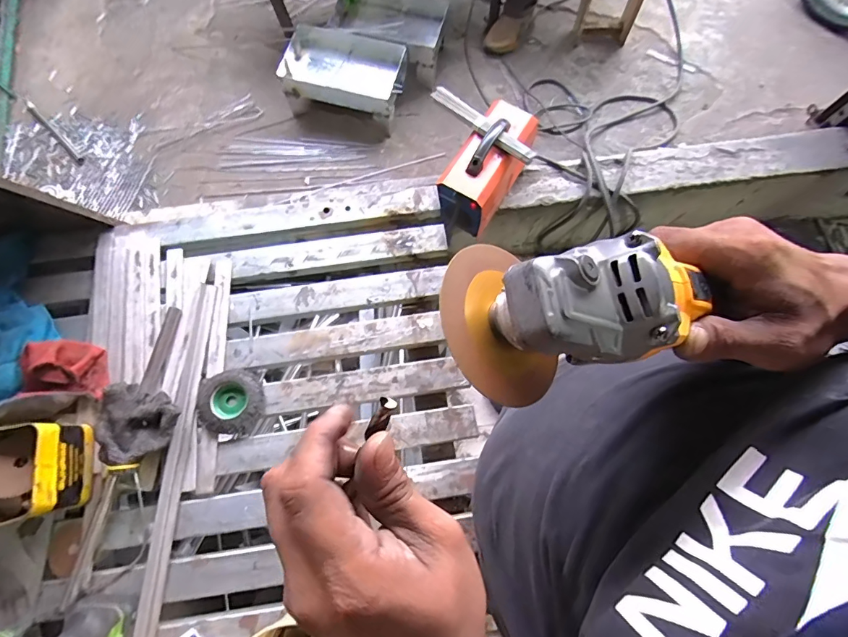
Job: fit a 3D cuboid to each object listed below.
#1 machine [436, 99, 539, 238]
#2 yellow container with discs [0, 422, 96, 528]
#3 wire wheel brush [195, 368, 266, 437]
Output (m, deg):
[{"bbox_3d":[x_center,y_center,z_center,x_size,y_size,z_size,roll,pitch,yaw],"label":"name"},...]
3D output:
[{"bbox_3d":[0.176,-0.409,1.215,0.158,0.207,0.291,29,76,8],"label":"machine"},{"bbox_3d":[-0.541,0.209,0.592,0.134,0.080,0.120,-11,75,-3],"label":"yellow container with discs"},{"bbox_3d":[-0.291,0.125,0.657,0.095,0.026,0.098,0,74,0],"label":"wire wheel brush"}]

